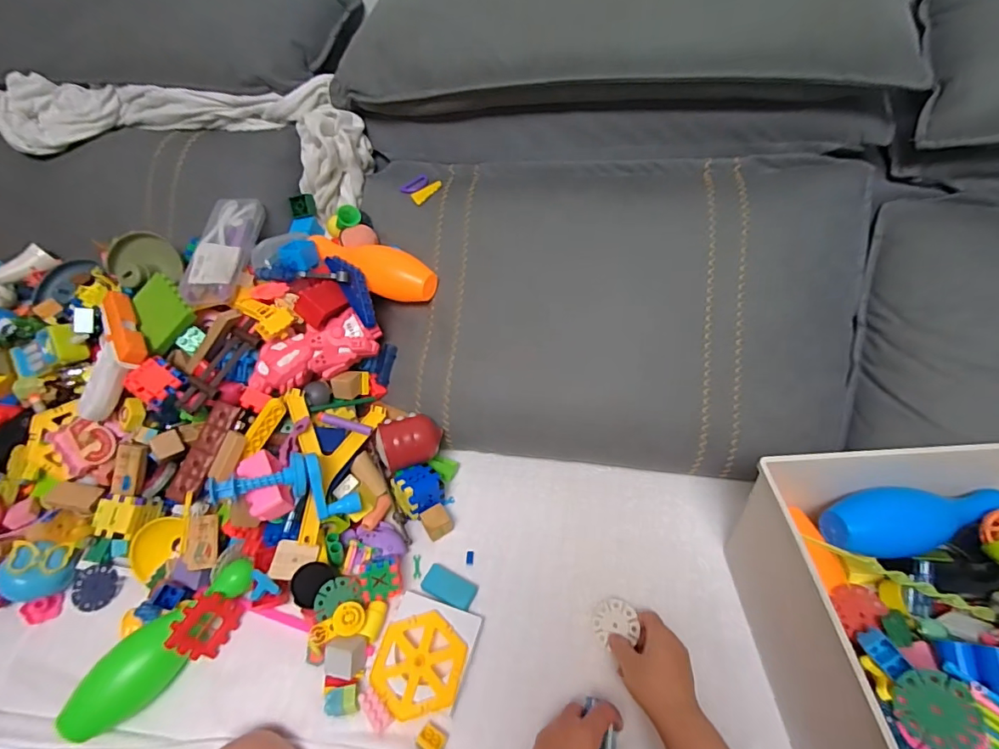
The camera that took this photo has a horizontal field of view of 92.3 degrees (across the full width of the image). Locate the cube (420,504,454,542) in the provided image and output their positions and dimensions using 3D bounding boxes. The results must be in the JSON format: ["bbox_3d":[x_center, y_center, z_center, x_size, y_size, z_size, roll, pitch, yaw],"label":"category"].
[{"bbox_3d":[-0.078,0.186,0.605,0.033,0.024,0.034,-32,55,-24],"label":"cube"}]

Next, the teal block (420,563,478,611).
[{"bbox_3d":[-0.058,0.248,0.561,0.064,0.007,0.033,19,52,18],"label":"teal block"}]

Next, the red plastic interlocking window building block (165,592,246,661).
[{"bbox_3d":[-0.321,0.275,0.525,0.011,0.061,0.062,-5,42,43],"label":"red plastic interlocking window building block"}]

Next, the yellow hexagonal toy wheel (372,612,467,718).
[{"bbox_3d":[-0.083,0.301,0.502,0.092,0.008,0.096,7,49,8],"label":"yellow hexagonal toy wheel"}]

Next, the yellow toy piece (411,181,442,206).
[{"bbox_3d":[-0.106,-0.267,0.699,0.050,0.008,0.023,-43,59,-15],"label":"yellow toy piece"}]

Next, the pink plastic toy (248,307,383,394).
[{"bbox_3d":[-0.241,-0.029,0.627,0.164,0.053,0.054,-24,52,-18],"label":"pink plastic toy"}]

